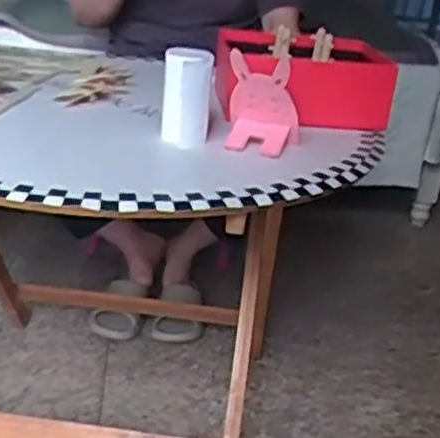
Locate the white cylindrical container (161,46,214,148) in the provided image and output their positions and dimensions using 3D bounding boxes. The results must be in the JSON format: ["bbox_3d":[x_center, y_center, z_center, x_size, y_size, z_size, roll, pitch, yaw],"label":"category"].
[{"bbox_3d":[-0.043,-0.157,0.999,0.064,0.118,0.073,5,22,-3],"label":"white cylindrical container"}]

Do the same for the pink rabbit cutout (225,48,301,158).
[{"bbox_3d":[0.060,-0.150,1.014,0.099,0.125,0.079,8,22,4],"label":"pink rabbit cutout"}]

